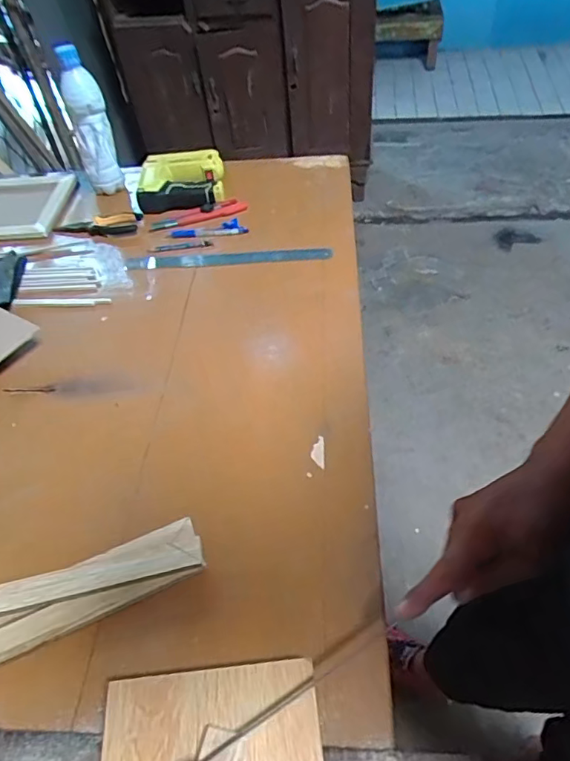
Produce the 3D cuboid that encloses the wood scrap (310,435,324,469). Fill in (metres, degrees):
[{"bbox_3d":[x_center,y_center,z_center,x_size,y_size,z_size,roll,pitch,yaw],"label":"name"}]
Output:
[{"bbox_3d":[0.036,0.078,0.574,0.014,0.004,0.038,1,59,3],"label":"wood scrap"}]

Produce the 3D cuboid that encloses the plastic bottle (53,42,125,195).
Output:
[{"bbox_3d":[-0.339,-0.440,0.916,0.064,0.238,0.066,-21,50,-13],"label":"plastic bottle"}]

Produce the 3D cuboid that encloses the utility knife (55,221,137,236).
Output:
[{"bbox_3d":[-0.324,-0.257,0.891,0.142,0.020,0.022,1,49,5],"label":"utility knife"}]

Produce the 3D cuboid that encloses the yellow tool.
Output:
[{"bbox_3d":[-0.189,-0.360,0.948,0.153,0.048,0.155,-7,48,-1],"label":"yellow tool"}]

